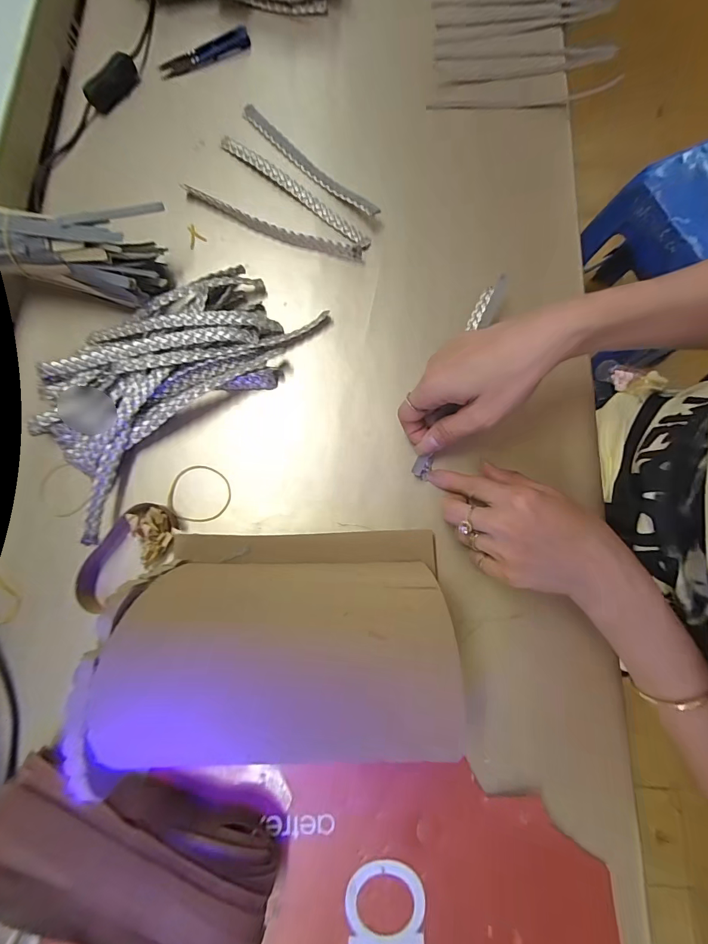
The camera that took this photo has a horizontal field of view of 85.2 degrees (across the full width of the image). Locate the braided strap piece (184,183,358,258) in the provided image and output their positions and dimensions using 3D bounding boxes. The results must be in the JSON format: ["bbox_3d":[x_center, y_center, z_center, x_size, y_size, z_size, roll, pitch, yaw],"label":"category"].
[{"bbox_3d":[-0.081,-0.236,0.368,0.185,0.013,0.015,23,80,5],"label":"braided strap piece"}]

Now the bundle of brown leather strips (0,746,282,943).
[{"bbox_3d":[-0.147,0.250,0.248,0.189,0.021,0.088,19,53,1],"label":"bundle of brown leather strips"}]

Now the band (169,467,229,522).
[{"bbox_3d":[-0.130,0.018,0.325,0.052,0.004,0.047,7,79,2],"label":"band"}]

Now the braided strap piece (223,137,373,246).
[{"bbox_3d":[-0.061,-0.277,0.374,0.183,0.006,0.013,38,82,7],"label":"braided strap piece"}]

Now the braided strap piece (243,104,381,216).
[{"bbox_3d":[-0.047,-0.305,0.377,0.015,0.015,0.185,-43,82,-7],"label":"braided strap piece"}]

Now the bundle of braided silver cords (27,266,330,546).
[{"bbox_3d":[-0.162,-0.089,0.333,0.246,0.031,0.137,-43,82,-7],"label":"bundle of braided silver cords"}]

